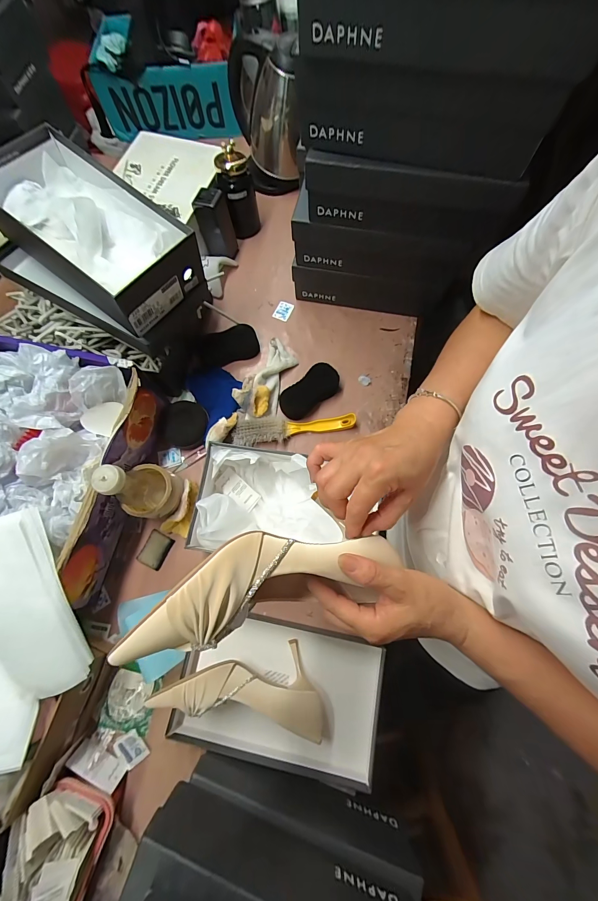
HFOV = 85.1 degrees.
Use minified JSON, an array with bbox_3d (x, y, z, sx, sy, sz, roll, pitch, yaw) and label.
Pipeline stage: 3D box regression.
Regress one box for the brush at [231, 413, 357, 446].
[{"bbox_3d":[-0.010,-0.046,0.621,0.231,0.026,0.045,-9,74,0],"label":"brush"}]

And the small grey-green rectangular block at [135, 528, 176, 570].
[{"bbox_3d":[-0.258,0.178,0.587,0.046,0.008,0.059,24,76,9],"label":"small grey-green rectangular block"}]

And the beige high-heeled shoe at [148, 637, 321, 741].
[{"bbox_3d":[-0.076,0.338,0.489,0.240,0.087,0.099,11,74,6],"label":"beige high-heeled shoe"}]

